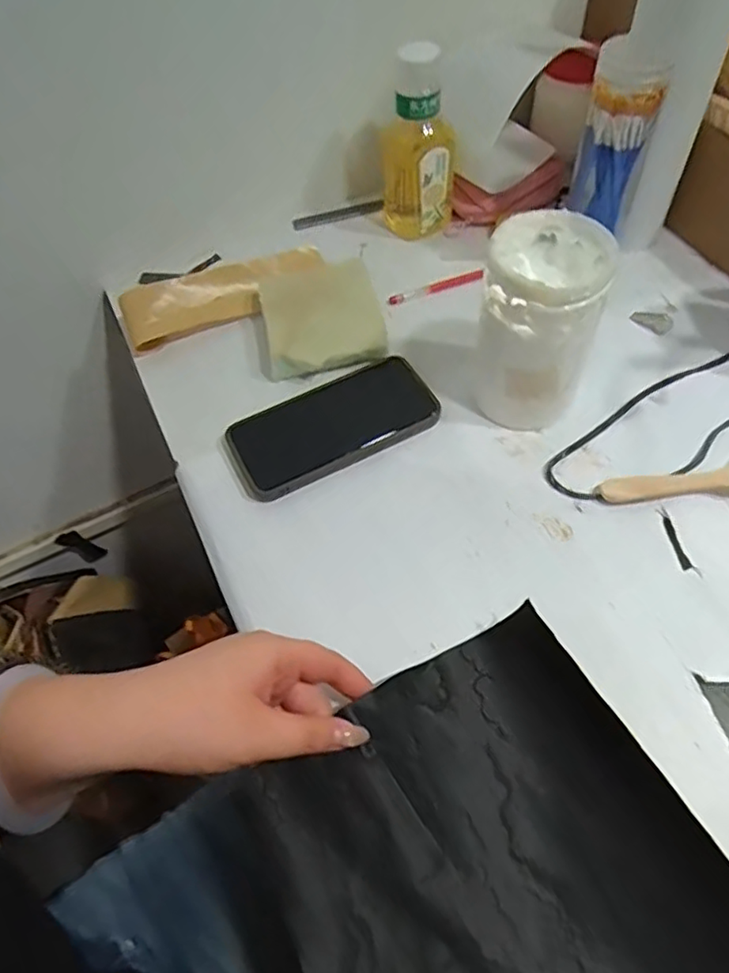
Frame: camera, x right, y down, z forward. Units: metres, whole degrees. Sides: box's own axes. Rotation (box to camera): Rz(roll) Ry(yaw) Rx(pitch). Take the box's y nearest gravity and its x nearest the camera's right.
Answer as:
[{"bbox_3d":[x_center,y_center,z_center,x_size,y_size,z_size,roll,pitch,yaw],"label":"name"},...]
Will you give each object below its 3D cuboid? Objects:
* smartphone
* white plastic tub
[{"bbox_3d":[-0.026,-0.050,0.512,0.166,0.016,0.081,-25,59,-11],"label":"smartphone"},{"bbox_3d":[0.128,-0.119,0.464,0.074,0.139,0.084,14,60,14],"label":"white plastic tub"}]

